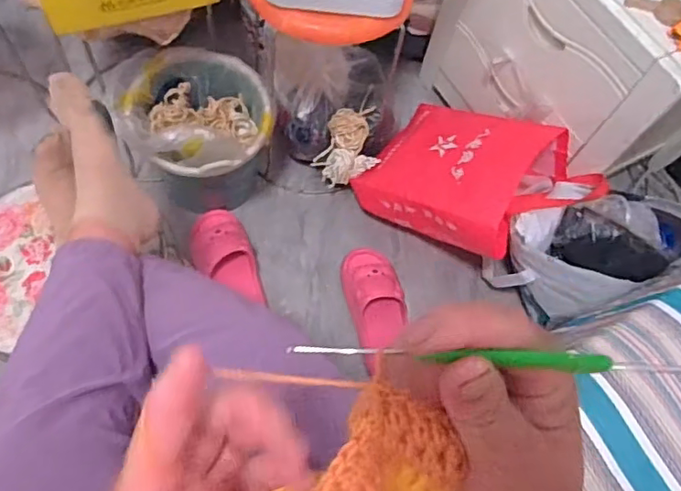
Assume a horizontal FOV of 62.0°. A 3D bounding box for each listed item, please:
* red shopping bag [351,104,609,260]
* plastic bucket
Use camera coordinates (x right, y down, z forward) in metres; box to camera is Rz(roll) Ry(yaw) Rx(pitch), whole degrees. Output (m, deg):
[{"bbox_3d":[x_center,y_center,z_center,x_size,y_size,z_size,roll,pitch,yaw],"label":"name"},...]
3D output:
[{"bbox_3d":[0.241,-0.130,1.067,0.429,0.124,0.273,21,69,39],"label":"red shopping bag"},{"bbox_3d":[-0.243,-0.193,1.049,0.232,0.270,0.230,3,65,-6],"label":"plastic bucket"}]

